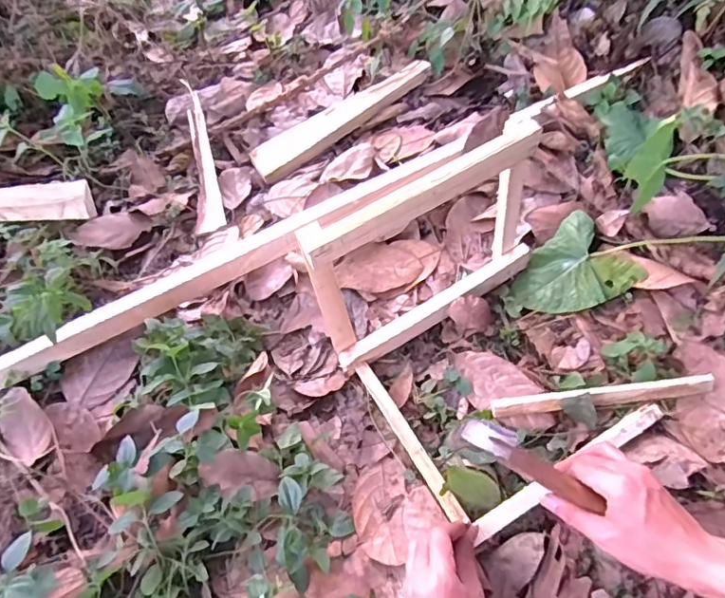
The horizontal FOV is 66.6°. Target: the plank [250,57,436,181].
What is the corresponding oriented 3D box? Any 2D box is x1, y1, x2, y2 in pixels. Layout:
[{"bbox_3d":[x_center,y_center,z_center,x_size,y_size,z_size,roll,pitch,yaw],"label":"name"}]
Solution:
[{"bbox_3d":[-0.032,-0.317,0.962,0.349,0.027,0.071,-33,62,-5],"label":"plank"}]

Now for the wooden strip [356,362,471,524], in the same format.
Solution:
[{"bbox_3d":[0.052,0.158,0.639,0.020,0.016,0.212,-24,53,-16],"label":"wooden strip"}]

